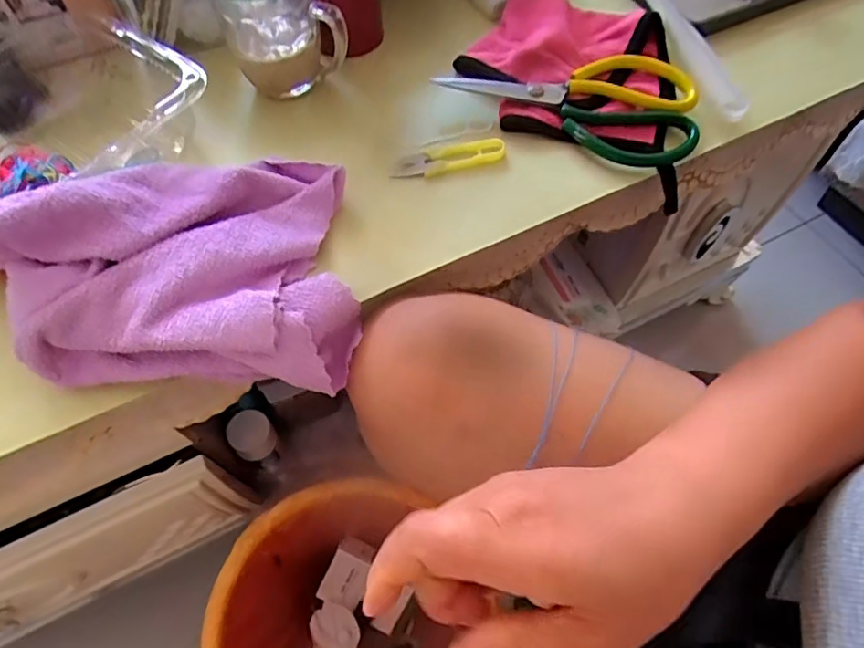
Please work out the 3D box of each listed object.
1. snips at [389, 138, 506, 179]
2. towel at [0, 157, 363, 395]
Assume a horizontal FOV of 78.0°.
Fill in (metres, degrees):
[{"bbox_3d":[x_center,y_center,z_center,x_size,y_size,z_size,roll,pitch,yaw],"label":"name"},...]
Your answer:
[{"bbox_3d":[0.014,-0.132,0.425,0.088,0.013,0.029,-8,61,-4],"label":"snips"},{"bbox_3d":[-0.157,-0.048,0.355,0.204,0.102,0.170,-4,60,-2],"label":"towel"}]

